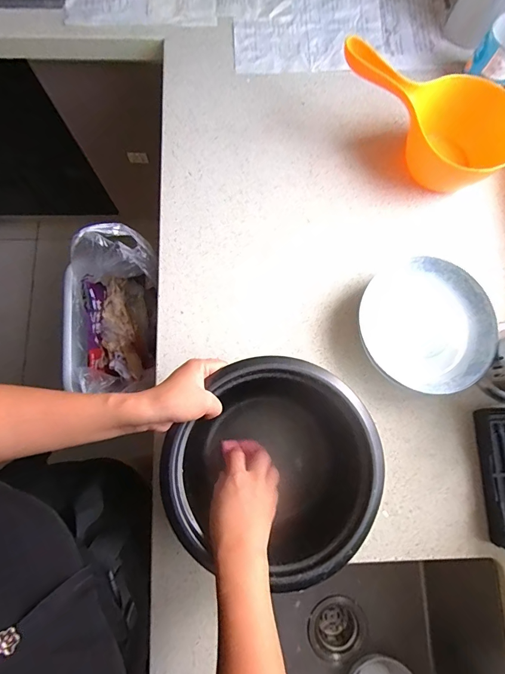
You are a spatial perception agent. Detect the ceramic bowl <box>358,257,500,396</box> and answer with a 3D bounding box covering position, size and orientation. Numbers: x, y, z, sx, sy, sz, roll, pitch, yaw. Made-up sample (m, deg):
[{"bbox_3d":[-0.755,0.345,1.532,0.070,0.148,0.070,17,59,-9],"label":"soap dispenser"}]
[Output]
[{"bbox_3d":[0.245,-0.014,0.539,0.187,0.053,0.187,0,78,-1],"label":"ceramic bowl"}]

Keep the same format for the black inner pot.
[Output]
[{"bbox_3d":[0.025,0.159,0.477,0.225,0.133,0.232,0,78,-1],"label":"black inner pot"}]

